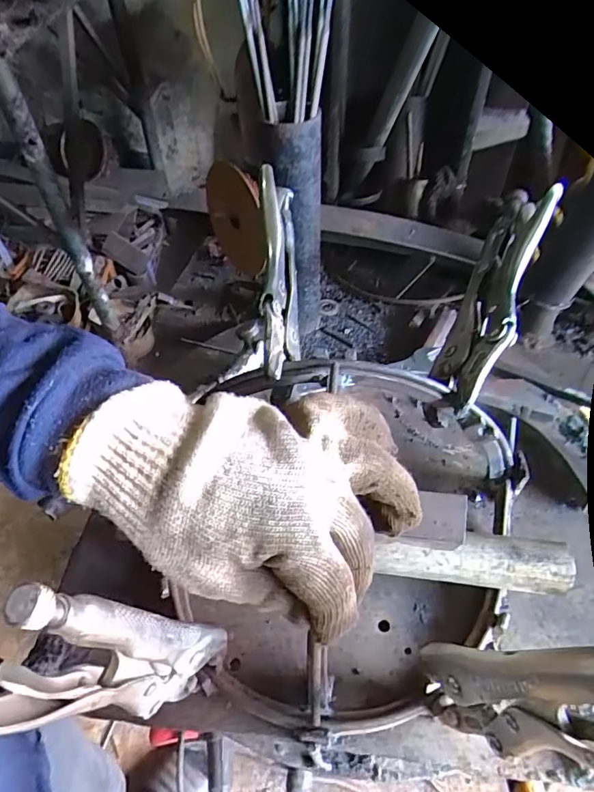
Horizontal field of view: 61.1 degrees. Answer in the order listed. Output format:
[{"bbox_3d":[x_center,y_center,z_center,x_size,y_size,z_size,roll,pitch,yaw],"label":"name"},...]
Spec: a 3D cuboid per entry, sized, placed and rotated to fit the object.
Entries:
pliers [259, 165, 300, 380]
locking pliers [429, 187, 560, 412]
[{"bbox_3d":[-0.013,-0.088,0.361,0.025,0.047,0.179,-1,63,0],"label":"pliers"},{"bbox_3d":[0.148,-0.083,0.374,0.041,0.059,0.233,20,54,17],"label":"locking pliers"}]

